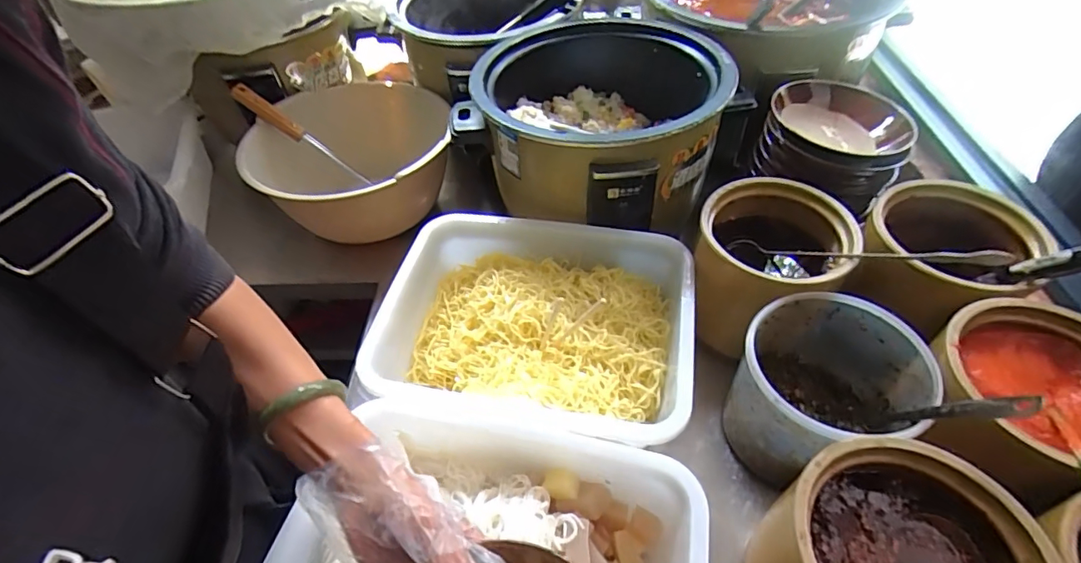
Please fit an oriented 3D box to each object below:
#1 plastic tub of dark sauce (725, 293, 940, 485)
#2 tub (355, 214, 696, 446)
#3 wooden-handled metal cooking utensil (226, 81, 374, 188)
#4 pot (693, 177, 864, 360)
[{"bbox_3d":[0.280,0.103,0.499,0.174,0.143,0.147,-26,53,-16],"label":"plastic tub of dark sauce"},{"bbox_3d":[-0.016,0.056,0.582,0.364,0.094,0.263,6,51,10],"label":"tub"},{"bbox_3d":[-0.383,-0.234,0.811,0.239,0.029,0.022,35,53,-14],"label":"wooden-handled metal cooking utensil"},{"bbox_3d":[0.255,-0.013,0.586,0.146,0.144,0.151,-3,50,3],"label":"pot"}]

